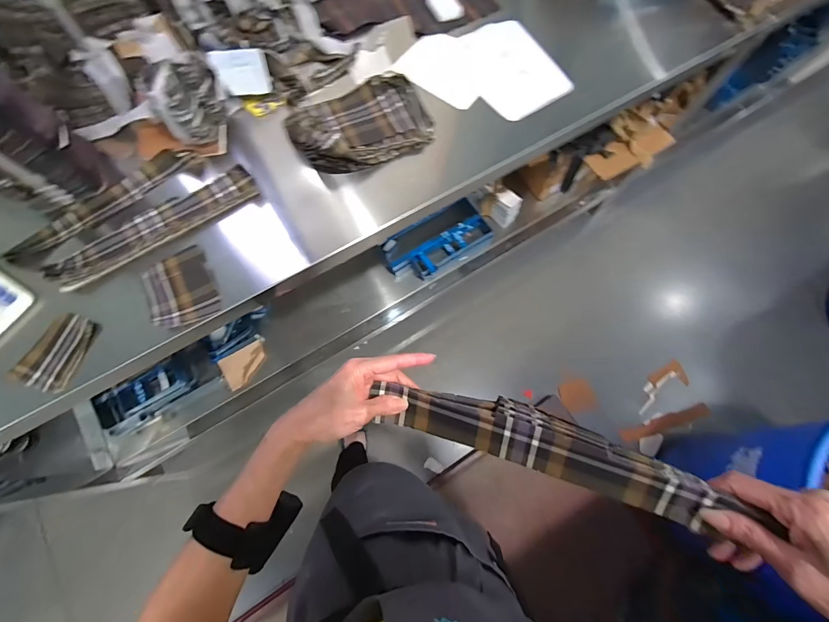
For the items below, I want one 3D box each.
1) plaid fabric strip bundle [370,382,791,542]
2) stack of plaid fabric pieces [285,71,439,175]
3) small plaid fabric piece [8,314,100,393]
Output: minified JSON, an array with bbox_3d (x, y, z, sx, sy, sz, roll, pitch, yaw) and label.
[{"bbox_3d":[0.114,0.123,0.347,0.315,0.033,0.055,13,72,21],"label":"plaid fabric strip bundle"},{"bbox_3d":[-0.105,-0.360,0.669,0.260,0.049,0.171,-24,74,-8],"label":"stack of plaid fabric pieces"},{"bbox_3d":[-0.556,0.063,0.566,0.074,0.023,0.117,24,74,7],"label":"small plaid fabric piece"}]

